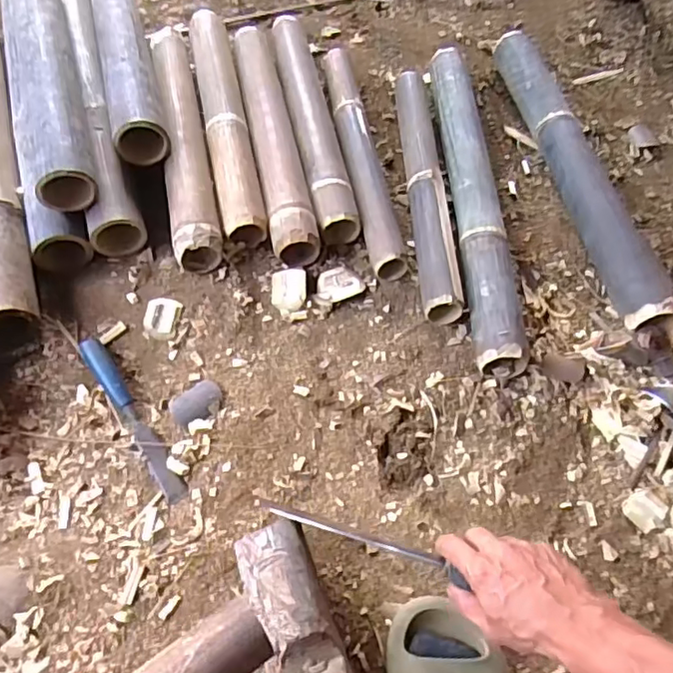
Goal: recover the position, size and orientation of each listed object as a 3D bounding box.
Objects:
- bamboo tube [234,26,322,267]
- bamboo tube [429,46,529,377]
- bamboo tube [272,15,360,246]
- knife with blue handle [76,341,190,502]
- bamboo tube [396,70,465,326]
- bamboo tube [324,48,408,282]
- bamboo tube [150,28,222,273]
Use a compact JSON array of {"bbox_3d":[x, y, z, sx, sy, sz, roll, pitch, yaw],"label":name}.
[{"bbox_3d":[-0.096,-0.309,0.895,0.061,0.062,0.466,-9,61,-7],"label":"bamboo tube"},{"bbox_3d":[0.195,-0.218,0.851,0.070,0.066,0.587,0,60,-2],"label":"bamboo tube"},{"bbox_3d":[-0.041,-0.342,0.927,0.062,0.061,0.482,-9,61,-7],"label":"bamboo tube"},{"bbox_3d":[-0.240,0.092,0.696,0.026,0.019,0.231,-32,66,-18],"label":"knife with blue handle"},{"bbox_3d":[0.125,-0.223,0.849,0.050,0.048,0.462,-1,59,-3],"label":"bamboo tube"},{"bbox_3d":[0.036,-0.281,0.893,0.056,0.050,0.459,-7,61,-6],"label":"bamboo tube"},{"bbox_3d":[-0.228,-0.295,0.885,0.061,0.060,0.460,-11,61,-8],"label":"bamboo tube"}]

